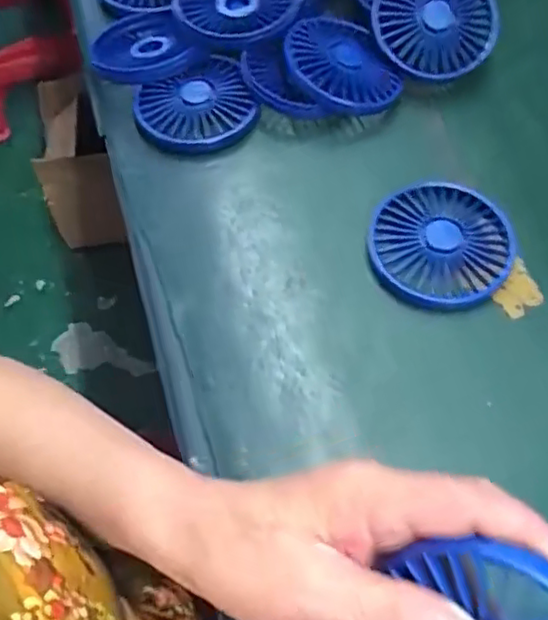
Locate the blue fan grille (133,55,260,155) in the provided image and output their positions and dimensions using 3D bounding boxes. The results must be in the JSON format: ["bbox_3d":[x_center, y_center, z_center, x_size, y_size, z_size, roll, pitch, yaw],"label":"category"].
[{"bbox_3d":[-0.055,-0.142,0.449,0.082,0.021,0.075,-19,63,-9],"label":"blue fan grille"}]

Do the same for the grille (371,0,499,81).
[{"bbox_3d":[0.118,-0.213,0.461,0.087,0.018,0.092,0,81,2],"label":"grille"}]

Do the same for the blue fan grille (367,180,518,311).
[{"bbox_3d":[0.104,-0.044,0.392,0.087,0.016,0.090,2,62,2],"label":"blue fan grille"}]

